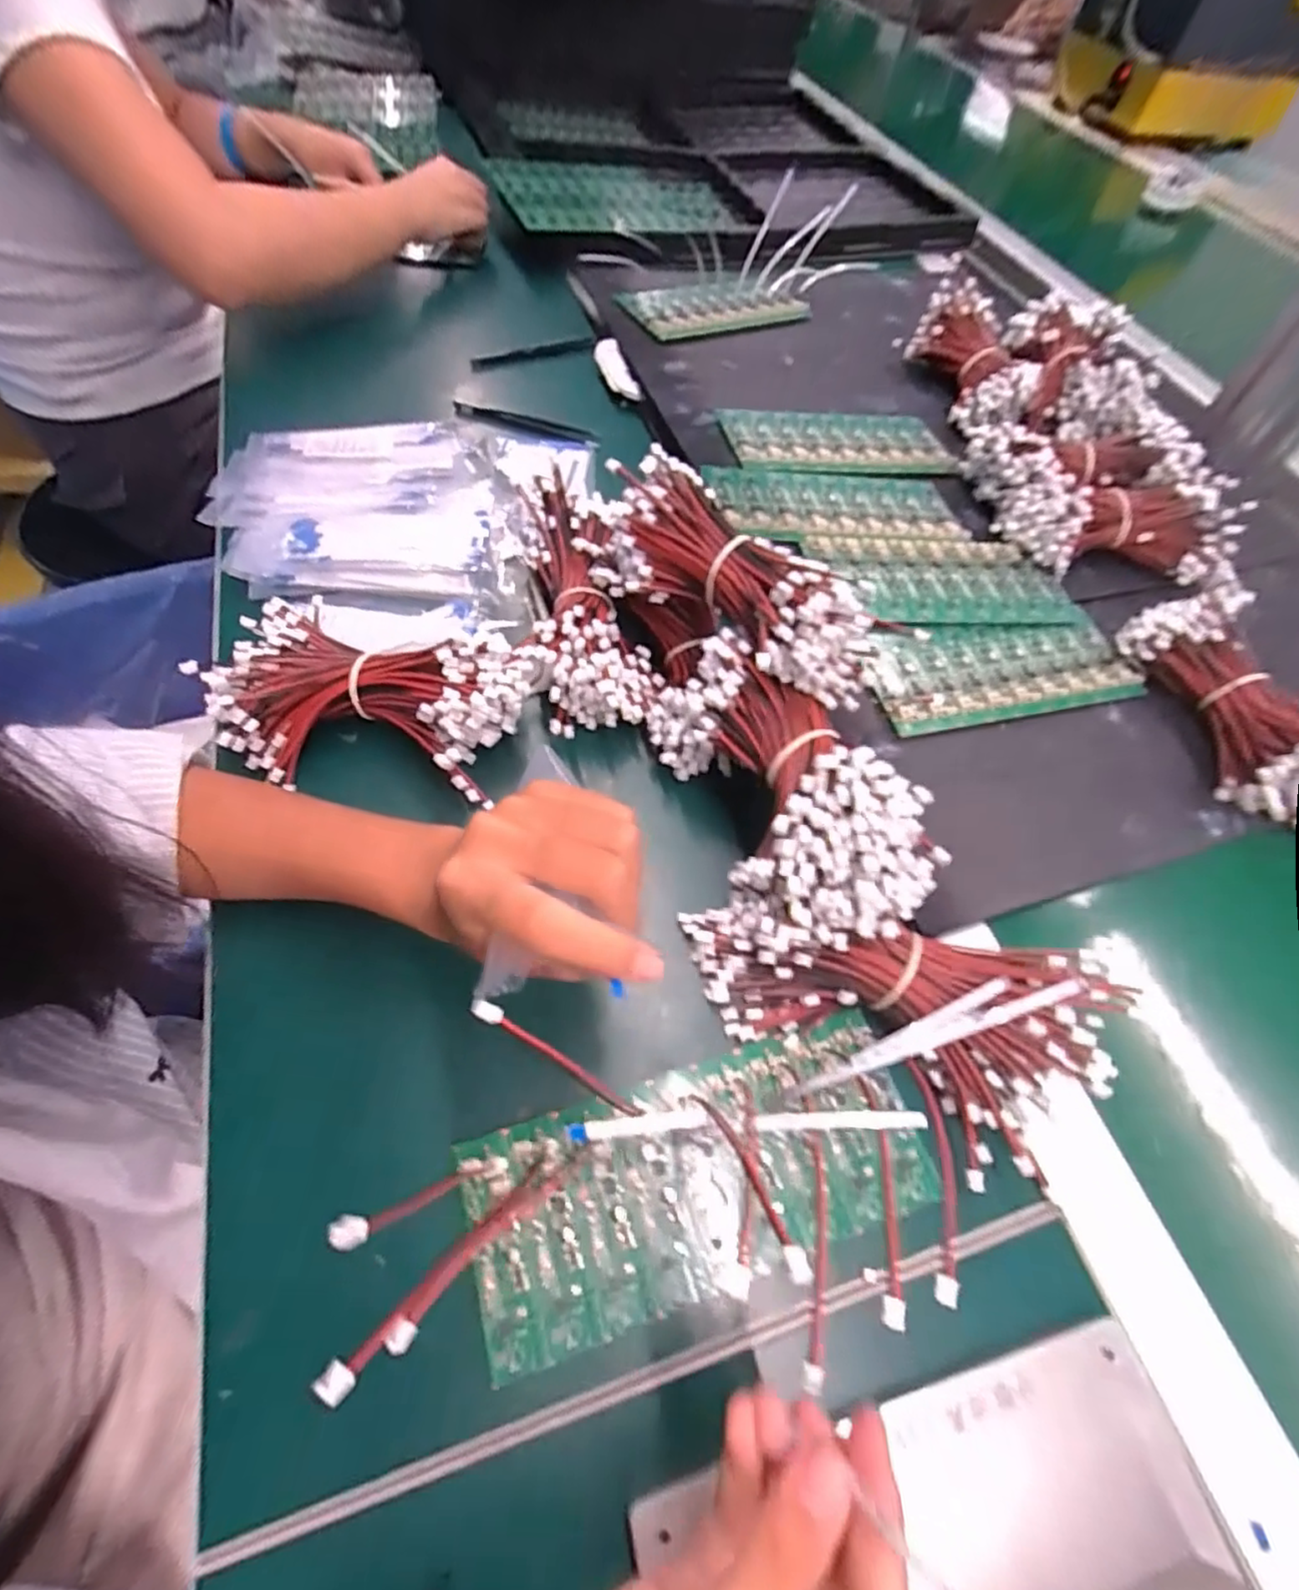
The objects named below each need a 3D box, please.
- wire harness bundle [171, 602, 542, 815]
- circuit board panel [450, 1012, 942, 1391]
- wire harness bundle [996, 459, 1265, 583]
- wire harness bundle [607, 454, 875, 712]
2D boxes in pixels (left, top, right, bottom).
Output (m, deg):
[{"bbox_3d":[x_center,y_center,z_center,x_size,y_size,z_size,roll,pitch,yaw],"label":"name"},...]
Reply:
[{"bbox_3d":[-0.155,-0.057,0.375,0.168,0.042,0.086,10,62,2],"label":"wire harness bundle"},{"bbox_3d":[0.024,0.165,0.285,0.193,0.005,0.084,-14,64,-11],"label":"circuit board panel"},{"bbox_3d":[0.358,-0.205,0.497,0.174,0.046,0.072,-2,62,-5],"label":"wire harness bundle"},{"bbox_3d":[0.044,-0.110,0.353,0.065,0.059,0.165,-37,69,-24],"label":"wire harness bundle"}]

